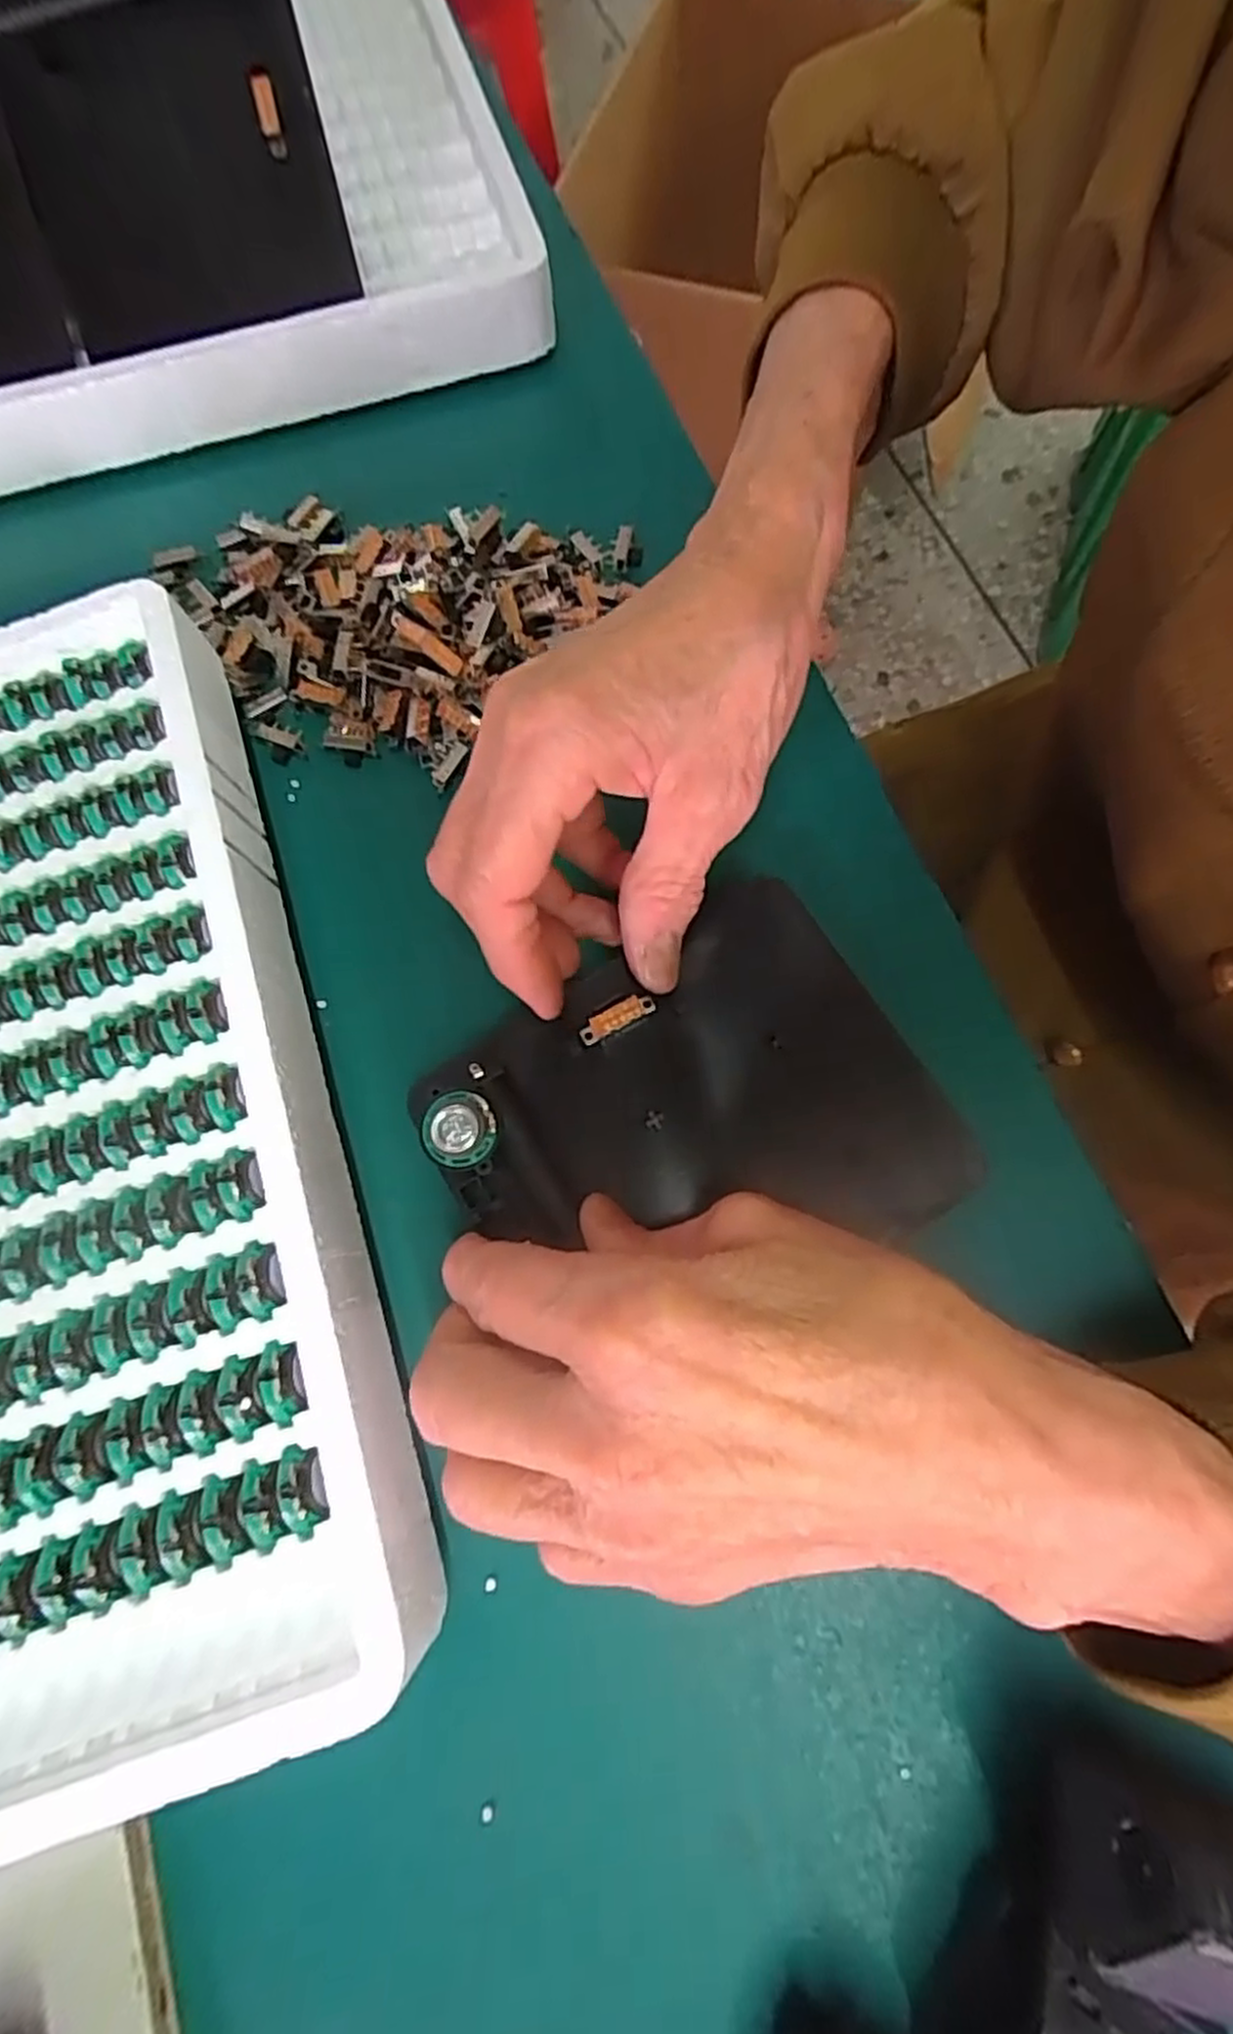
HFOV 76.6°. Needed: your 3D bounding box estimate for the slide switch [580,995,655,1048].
[{"bbox_3d":[0.000,0.000,0.228,0.023,0.005,0.007,-29,79,-4],"label":"slide switch"}]

